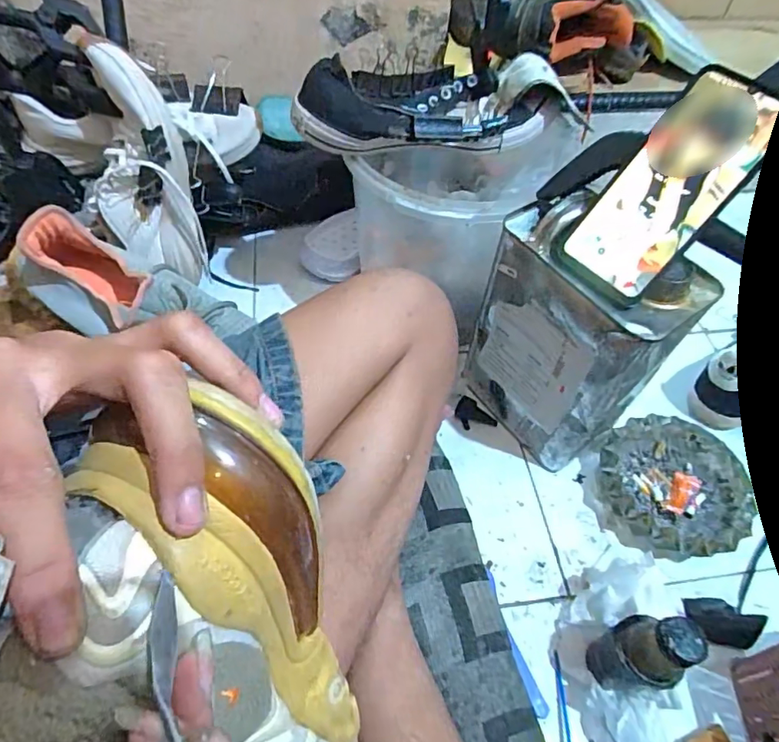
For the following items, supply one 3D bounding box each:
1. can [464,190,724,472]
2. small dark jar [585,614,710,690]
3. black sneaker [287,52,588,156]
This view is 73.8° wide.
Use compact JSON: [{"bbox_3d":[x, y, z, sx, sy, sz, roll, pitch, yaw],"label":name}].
[{"bbox_3d":[0.169,-0.030,0.512,0.095,0.246,0.165,-35,64,-25],"label":"can"},{"bbox_3d":[0.196,0.220,0.403,0.045,0.104,0.046,2,55,-2],"label":"small dark jar"},{"bbox_3d":[0.037,-0.269,0.512,0.267,0.080,0.109,-19,58,-16],"label":"black sneaker"}]

